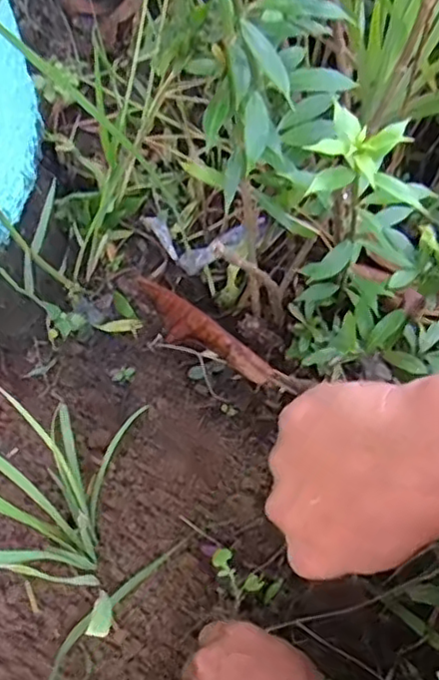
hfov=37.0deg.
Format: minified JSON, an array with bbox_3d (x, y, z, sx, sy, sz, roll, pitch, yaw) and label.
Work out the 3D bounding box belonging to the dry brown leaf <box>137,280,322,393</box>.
[{"bbox_3d":[-0.007,-0.001,0.567,0.195,0.032,0.026,33,66,33],"label":"dry brown leaf"}]

